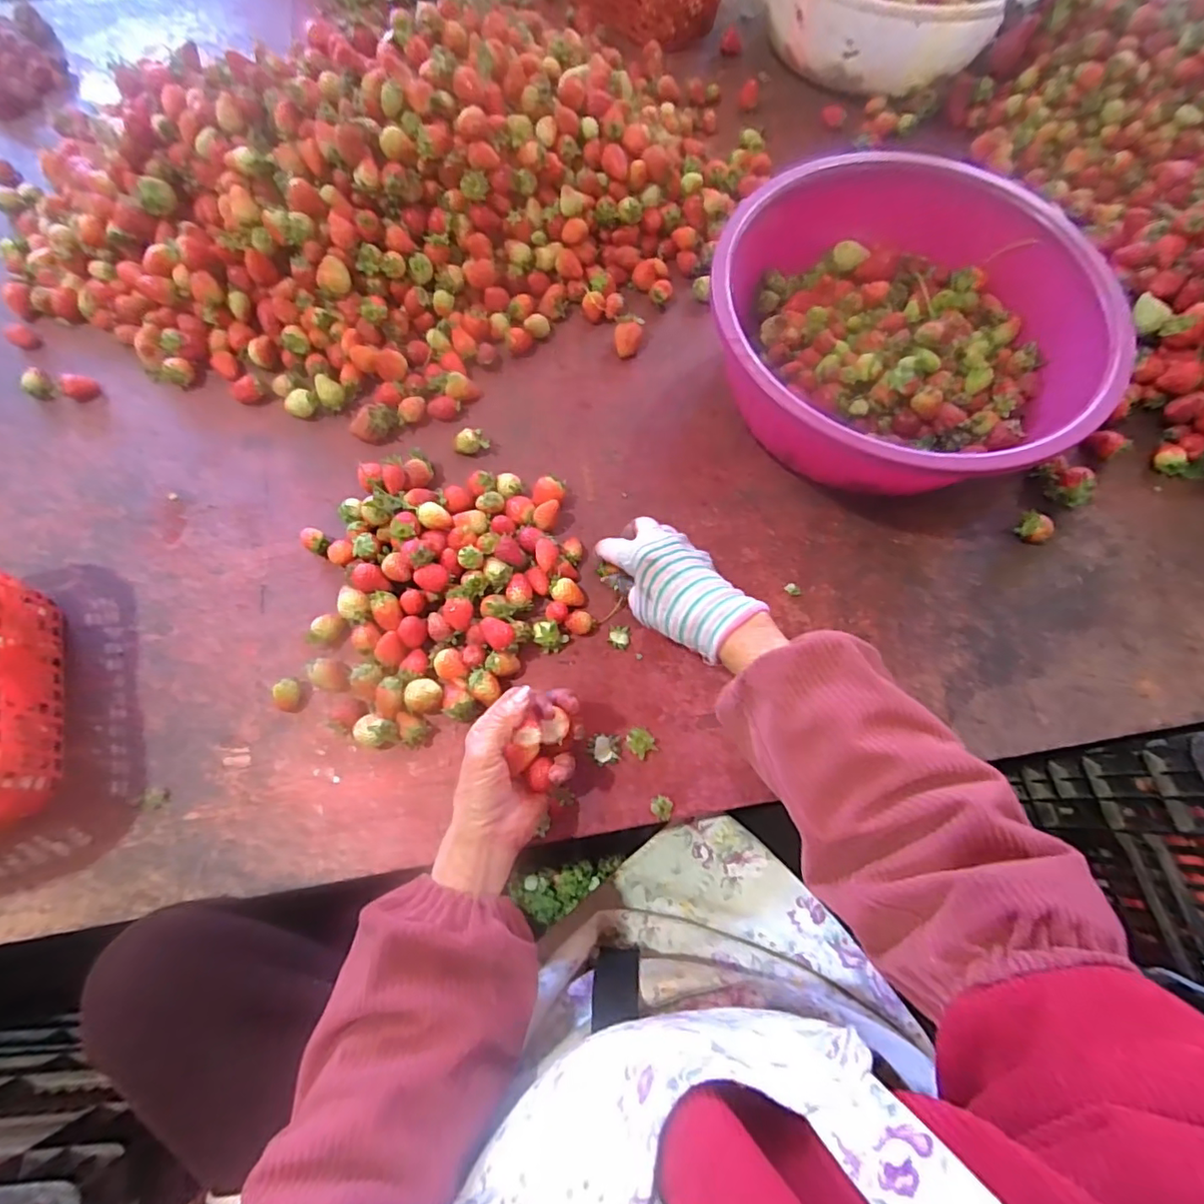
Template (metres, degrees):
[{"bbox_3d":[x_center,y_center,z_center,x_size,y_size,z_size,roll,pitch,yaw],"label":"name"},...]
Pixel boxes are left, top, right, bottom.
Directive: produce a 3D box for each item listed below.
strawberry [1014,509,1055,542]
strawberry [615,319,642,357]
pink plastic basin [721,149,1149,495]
[{"bbox_3d":[0.396,-0.068,0.516,0.027,0.020,0.029,0,70,-1],"label":"strawberry"},{"bbox_3d":[0.027,-0.269,0.578,0.027,0.026,0.030,6,70,1],"label":"strawberry"},{"bbox_3d":[0.258,-0.235,0.512,0.321,0.126,0.301,0,70,-1],"label":"pink plastic basin"}]

